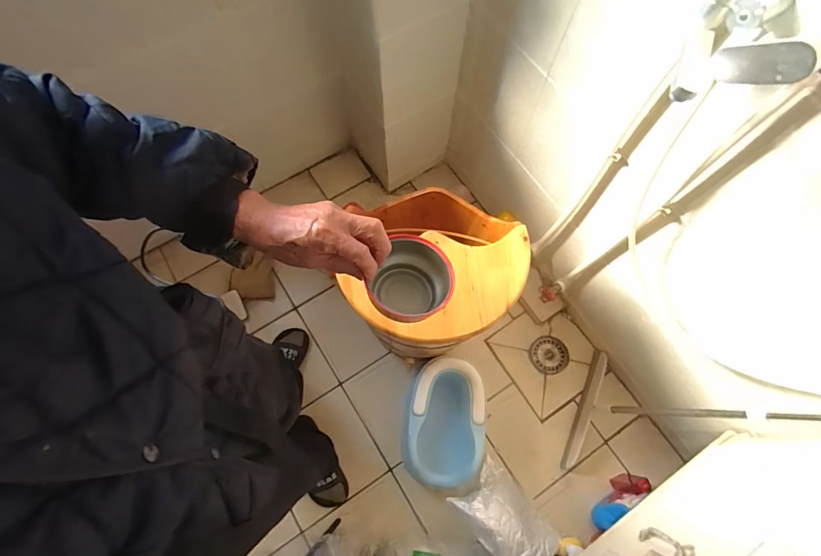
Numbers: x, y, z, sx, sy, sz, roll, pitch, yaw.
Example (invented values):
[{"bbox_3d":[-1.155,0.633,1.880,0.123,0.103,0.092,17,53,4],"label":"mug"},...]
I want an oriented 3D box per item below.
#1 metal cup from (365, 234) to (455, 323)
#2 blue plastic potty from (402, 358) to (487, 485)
[{"bbox_3d":[0.004,0.006,0.492,0.088,0.064,0.084,28,73,9],"label":"metal cup"},{"bbox_3d":[0.101,0.422,1.241,0.231,0.150,0.347,5,71,2],"label":"blue plastic potty"}]

